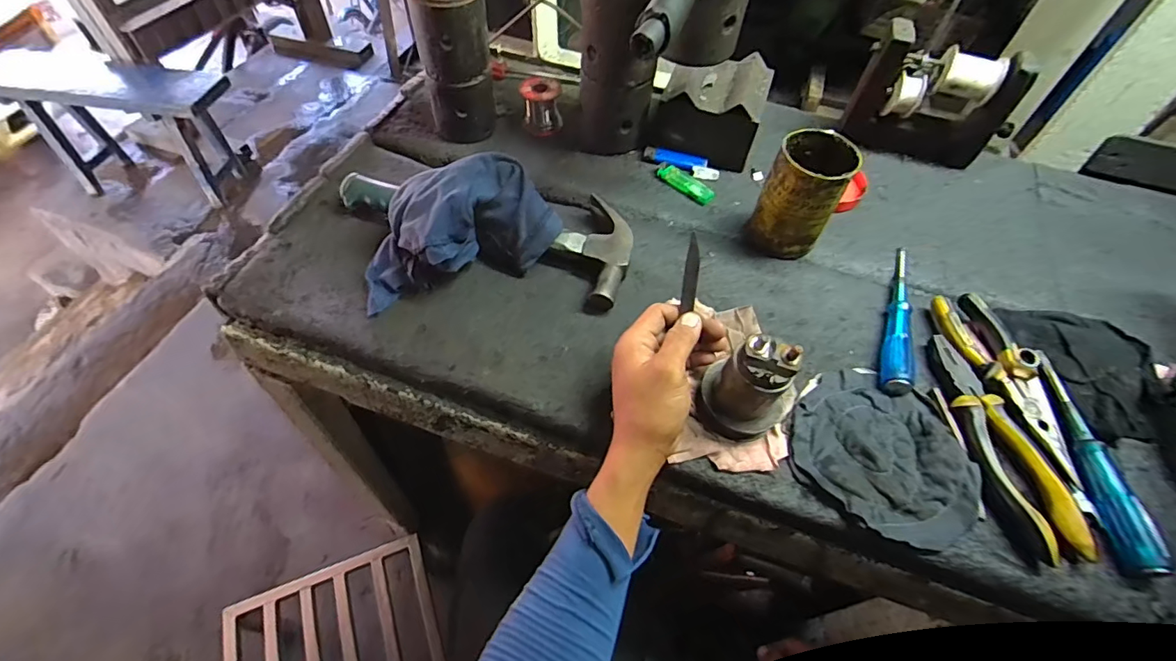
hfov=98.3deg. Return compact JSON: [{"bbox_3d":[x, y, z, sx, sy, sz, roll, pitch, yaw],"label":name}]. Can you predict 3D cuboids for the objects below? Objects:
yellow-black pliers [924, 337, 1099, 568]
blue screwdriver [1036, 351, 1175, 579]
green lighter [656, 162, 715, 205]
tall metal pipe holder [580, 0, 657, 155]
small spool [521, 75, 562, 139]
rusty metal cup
[{"bbox_3d":[0.343,0.088,0.429,0.054,0.017,0.196,-2,55,-4],"label":"yellow-black pliers"},{"bbox_3d":[0.413,0.098,0.417,0.024,0.023,0.188,6,55,2],"label":"blue screwdriver"},{"bbox_3d":[0.117,-0.179,0.615,0.078,0.014,0.024,38,62,21],"label":"green lighter"},{"bbox_3d":[0.038,-0.320,0.577,0.085,0.222,0.093,6,55,2],"label":"tall metal pipe holder"},{"bbox_3d":[-0.061,-0.301,0.682,0.053,0.064,0.044,-2,55,-4],"label":"small spool"},{"bbox_3d":[0.223,-0.139,0.534,0.073,0.113,0.074,31,59,17],"label":"rusty metal cup"}]

